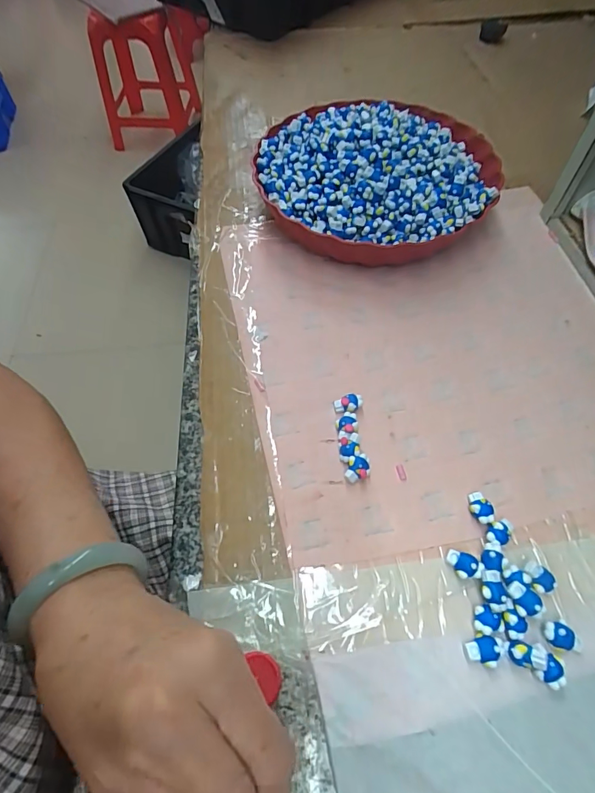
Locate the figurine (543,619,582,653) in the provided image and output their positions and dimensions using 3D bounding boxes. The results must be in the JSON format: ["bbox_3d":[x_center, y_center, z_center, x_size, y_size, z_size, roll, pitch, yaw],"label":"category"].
[{"bbox_3d":[0.156,0.140,0.247,0.020,0.009,0.016,2,58,2],"label":"figurine"}]

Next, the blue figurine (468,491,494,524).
[{"bbox_3d":[0.124,0.076,0.287,0.014,0.011,0.022,-16,59,-9],"label":"blue figurine"}]

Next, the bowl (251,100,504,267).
[{"bbox_3d":[0.079,-0.222,0.429,0.232,0.073,0.221,0,58,0],"label":"bowl"}]

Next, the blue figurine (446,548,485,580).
[{"bbox_3d":[0.105,0.107,0.267,0.021,0.012,0.014,23,61,14],"label":"blue figurine"}]

